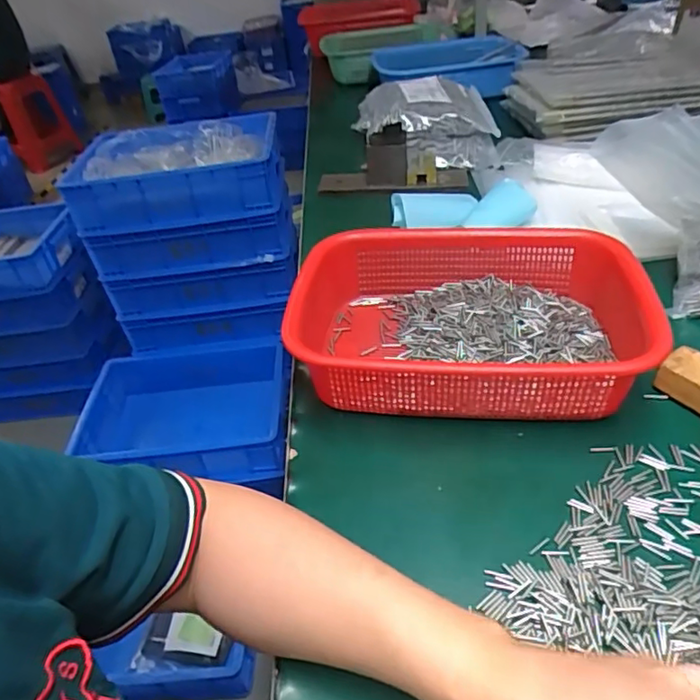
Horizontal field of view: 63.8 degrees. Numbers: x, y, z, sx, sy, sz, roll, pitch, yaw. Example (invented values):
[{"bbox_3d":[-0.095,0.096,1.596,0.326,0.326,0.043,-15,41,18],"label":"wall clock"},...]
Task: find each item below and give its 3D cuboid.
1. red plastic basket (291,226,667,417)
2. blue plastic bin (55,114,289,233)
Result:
[{"bbox_3d":[0.103,-0.026,0.497,0.295,0.078,0.211,2,40,12],"label":"red plastic basket"},{"bbox_3d":[-0.353,-0.382,1.191,0.403,0.125,0.303,-6,39,2],"label":"blue plastic bin"}]

